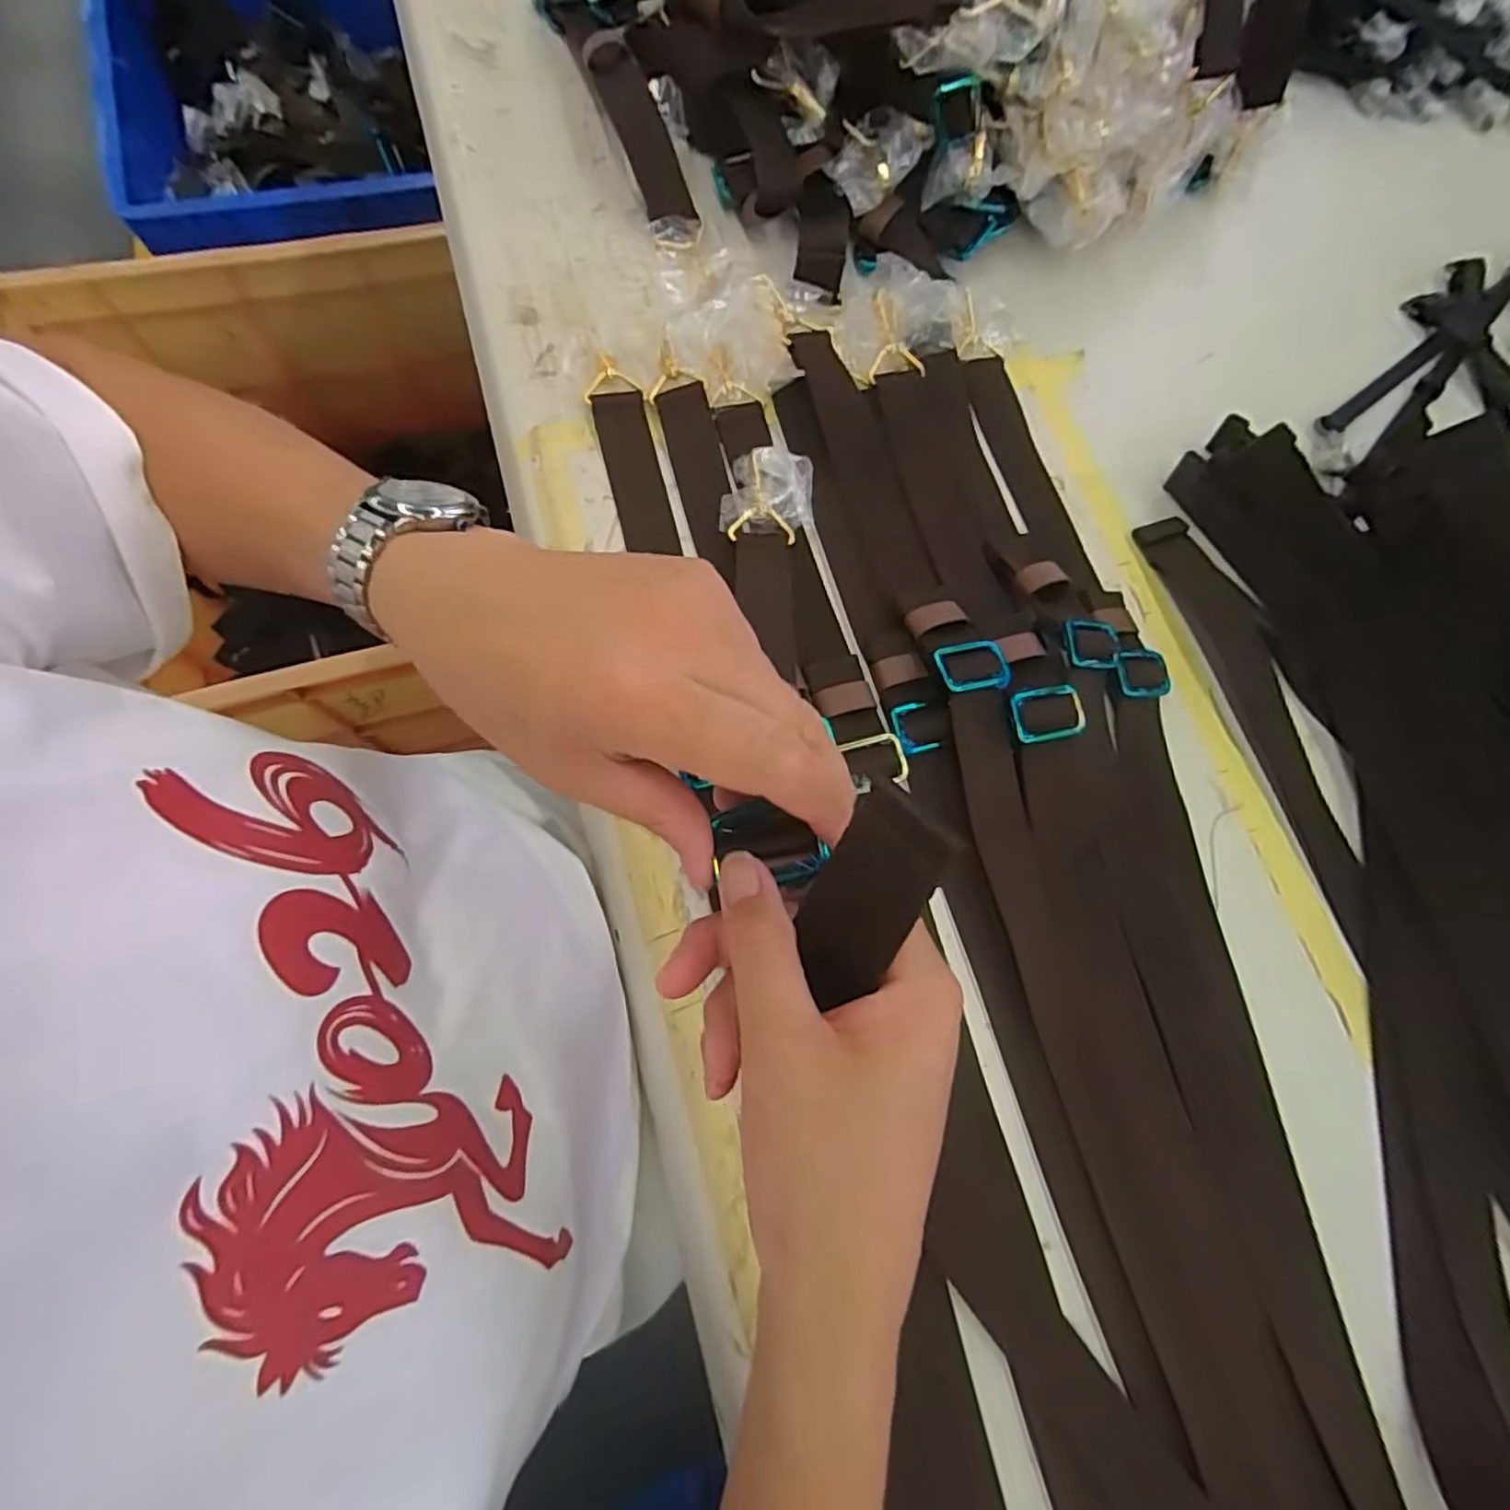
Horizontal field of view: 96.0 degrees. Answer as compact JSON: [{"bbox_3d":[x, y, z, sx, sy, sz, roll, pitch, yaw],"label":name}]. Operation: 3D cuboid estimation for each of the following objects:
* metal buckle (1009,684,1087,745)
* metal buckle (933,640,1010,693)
[{"bbox_3d":[0.176,-0.025,0.407,0.045,0.006,0.033,-10,84,-3],"label":"metal buckle"},{"bbox_3d":[0.131,-0.054,0.407,0.047,0.004,0.032,-7,69,-12],"label":"metal buckle"}]

